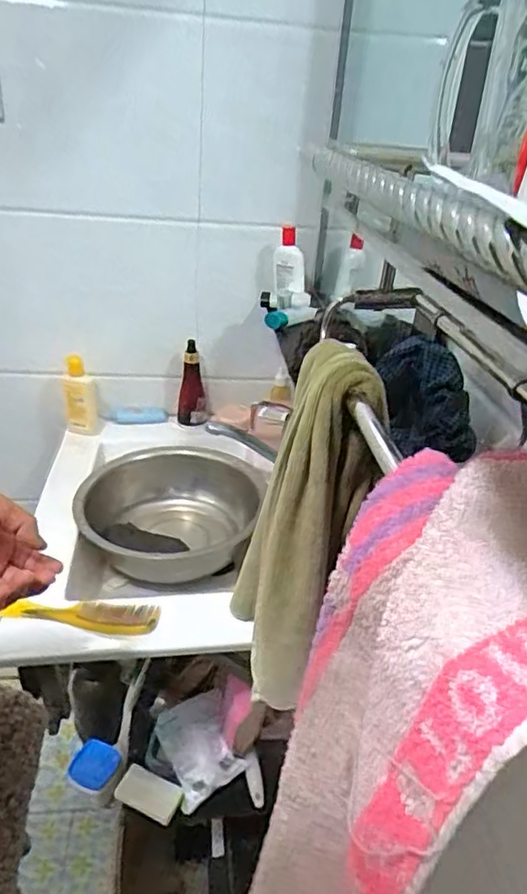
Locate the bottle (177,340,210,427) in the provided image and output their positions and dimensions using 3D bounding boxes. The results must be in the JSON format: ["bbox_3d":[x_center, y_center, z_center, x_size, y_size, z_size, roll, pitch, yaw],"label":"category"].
[{"bbox_3d":[-0.134,-0.113,1.130,0.062,0.157,0.070,0,31,-7],"label":"bottle"}]

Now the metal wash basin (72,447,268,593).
[{"bbox_3d":[-0.158,0.123,0.985,0.256,0.135,0.275,3,30,-2],"label":"metal wash basin"}]

